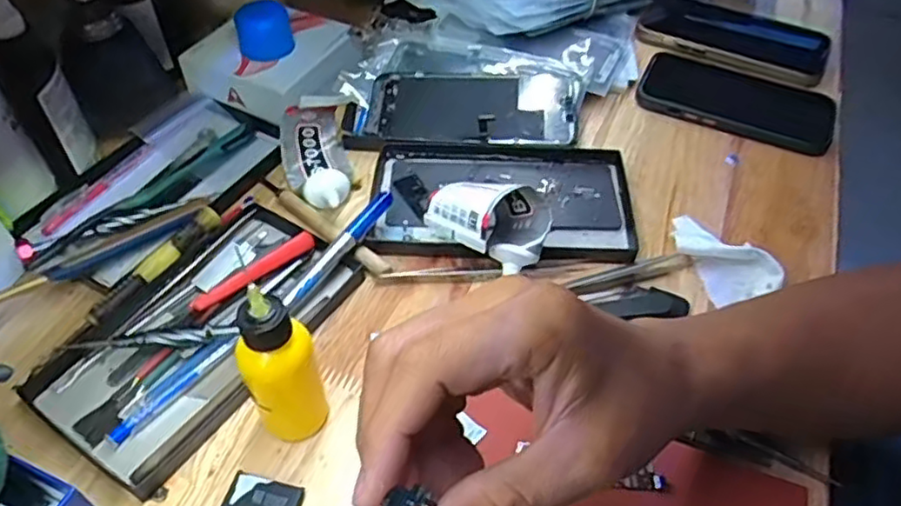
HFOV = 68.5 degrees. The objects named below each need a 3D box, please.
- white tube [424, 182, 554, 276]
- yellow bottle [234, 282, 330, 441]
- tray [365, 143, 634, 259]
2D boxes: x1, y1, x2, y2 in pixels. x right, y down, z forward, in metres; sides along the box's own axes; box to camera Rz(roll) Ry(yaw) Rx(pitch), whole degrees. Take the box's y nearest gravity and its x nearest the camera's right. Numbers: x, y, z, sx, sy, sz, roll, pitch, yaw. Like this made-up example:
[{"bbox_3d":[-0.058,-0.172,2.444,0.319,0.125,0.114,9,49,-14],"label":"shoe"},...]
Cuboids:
[{"bbox_3d":[0.022,-0.018,0.411,0.074,0.053,0.051,15,51,12],"label":"white tube"},{"bbox_3d":[-0.081,0.054,0.316,0.034,0.098,0.029,-17,52,-15],"label":"yellow bottle"},{"bbox_3d":[0.036,-0.038,0.459,0.174,0.015,0.107,1,50,0],"label":"tray"}]

